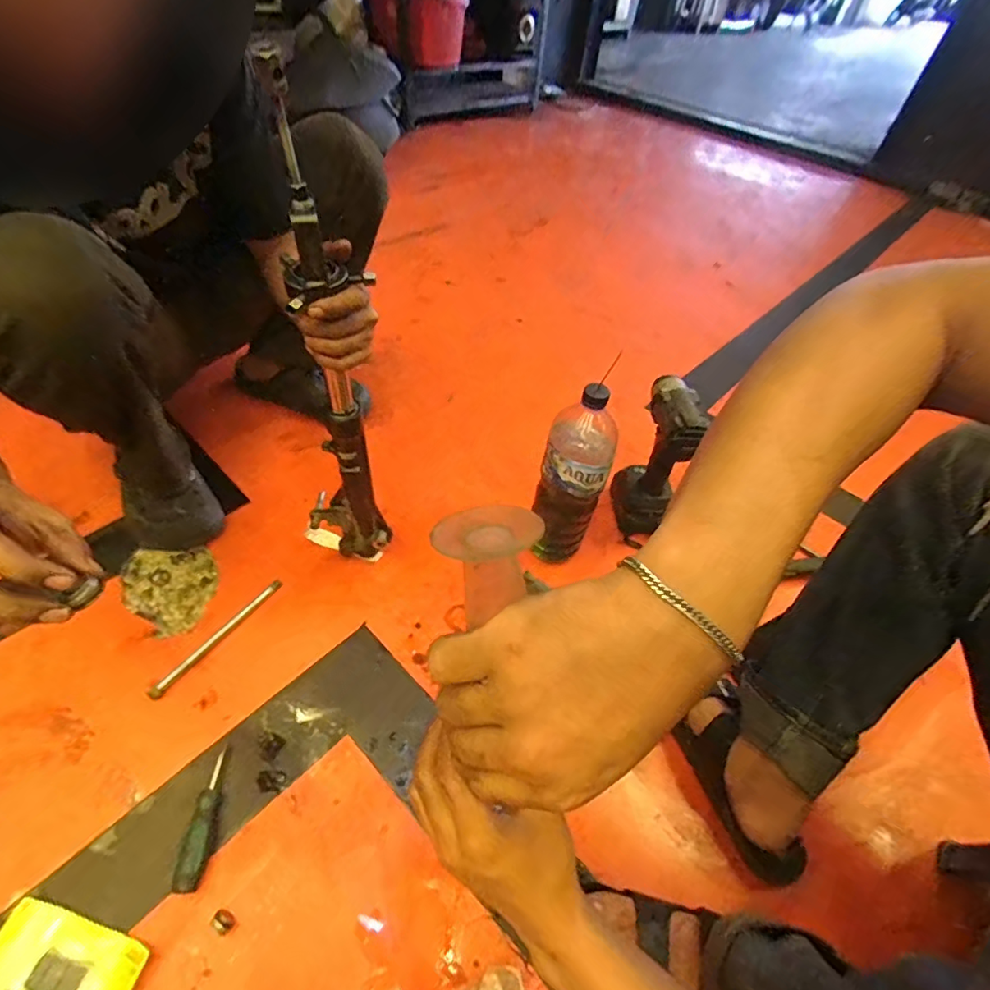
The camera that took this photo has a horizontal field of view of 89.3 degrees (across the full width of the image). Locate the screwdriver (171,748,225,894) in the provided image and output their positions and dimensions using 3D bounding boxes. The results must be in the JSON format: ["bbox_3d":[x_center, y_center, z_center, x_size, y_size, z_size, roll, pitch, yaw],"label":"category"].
[{"bbox_3d":[-0.307,0.344,0.535,0.024,0.024,0.124,4,49,-3],"label":"screwdriver"}]

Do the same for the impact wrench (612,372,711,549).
[{"bbox_3d":[0.246,-0.056,0.798,0.069,0.248,0.152,5,50,-3],"label":"impact wrench"}]

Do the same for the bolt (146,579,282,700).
[{"bbox_3d":[-0.368,0.185,0.670,0.018,0.017,0.197,28,51,17],"label":"bolt"}]

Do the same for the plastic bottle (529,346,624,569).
[{"bbox_3d":[0.107,-0.018,0.699,0.087,0.288,0.076,-5,50,-11],"label":"plastic bottle"}]

